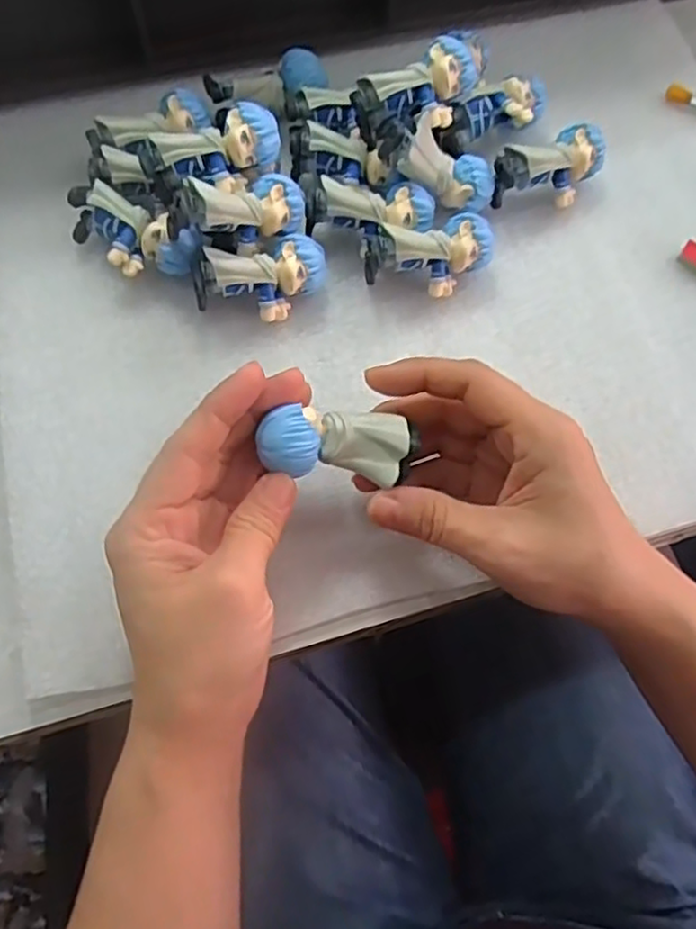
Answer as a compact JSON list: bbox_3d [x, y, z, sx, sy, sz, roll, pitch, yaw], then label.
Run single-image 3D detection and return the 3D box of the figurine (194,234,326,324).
[{"bbox_3d":[-0.040,-0.086,0.327,0.061,0.033,0.028,-19,71,-9],"label":"figurine"}]

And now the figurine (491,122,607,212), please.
[{"bbox_3d":[0.102,-0.149,0.355,0.058,0.032,0.027,-24,72,-10],"label":"figurine"}]

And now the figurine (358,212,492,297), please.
[{"bbox_3d":[0.039,-0.100,0.336,0.060,0.032,0.030,-6,70,-4],"label":"figurine"}]

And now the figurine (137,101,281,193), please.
[{"bbox_3d":[-0.061,-0.140,0.318,0.062,0.027,0.026,-19,71,-9],"label":"figurine"}]

